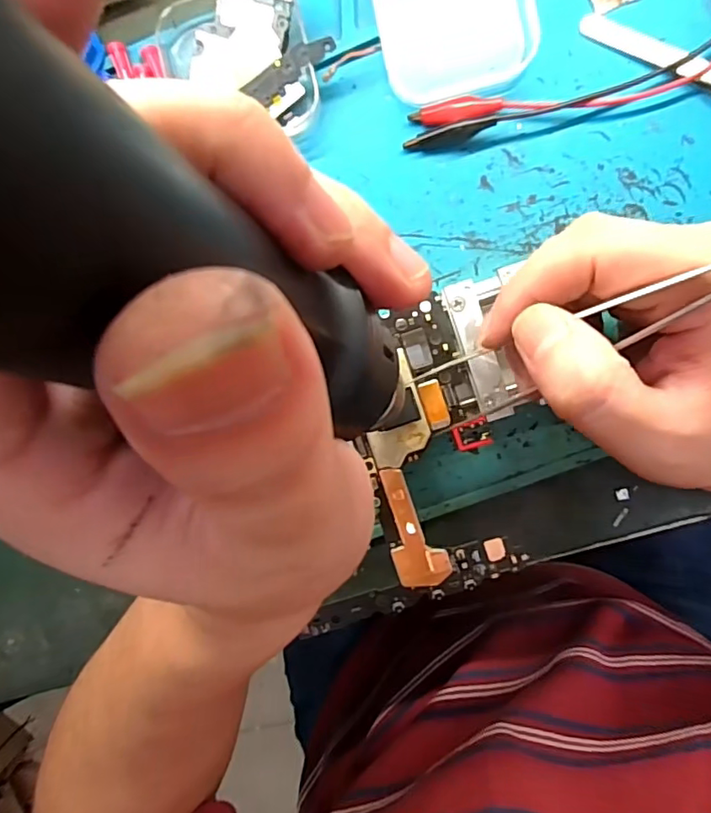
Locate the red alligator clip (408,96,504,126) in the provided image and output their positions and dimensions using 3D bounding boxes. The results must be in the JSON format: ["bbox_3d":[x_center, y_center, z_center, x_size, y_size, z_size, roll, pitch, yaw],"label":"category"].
[{"bbox_3d":[0.043,-0.127,0.239,0.039,0.005,0.010,-4,95,6],"label":"red alligator clip"}]

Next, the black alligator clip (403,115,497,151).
[{"bbox_3d":[0.041,-0.118,0.242,0.039,0.007,0.007,-11,94,6],"label":"black alligator clip"}]

